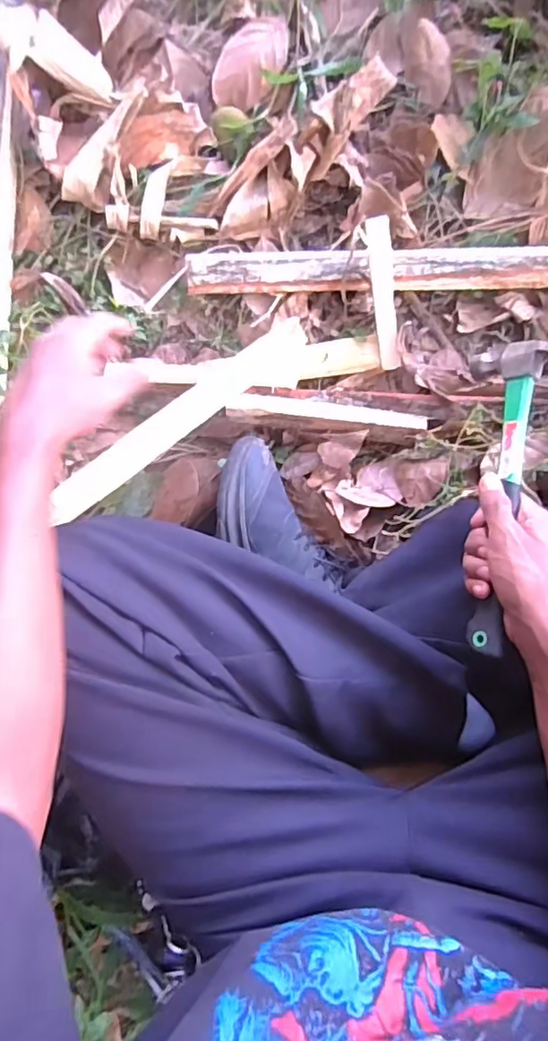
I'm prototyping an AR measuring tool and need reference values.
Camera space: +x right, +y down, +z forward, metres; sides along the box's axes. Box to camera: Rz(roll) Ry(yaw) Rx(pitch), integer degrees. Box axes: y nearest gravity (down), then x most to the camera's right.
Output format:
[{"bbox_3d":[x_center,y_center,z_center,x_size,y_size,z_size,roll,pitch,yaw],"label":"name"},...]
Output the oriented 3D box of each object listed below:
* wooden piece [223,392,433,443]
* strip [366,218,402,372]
[{"bbox_3d":[0.054,-0.109,0.609,0.205,0.025,0.033,8,85,7],"label":"wooden piece"},{"bbox_3d":[0.119,-0.240,0.619,0.025,0.008,0.152,0,117,23],"label":"strip"}]

